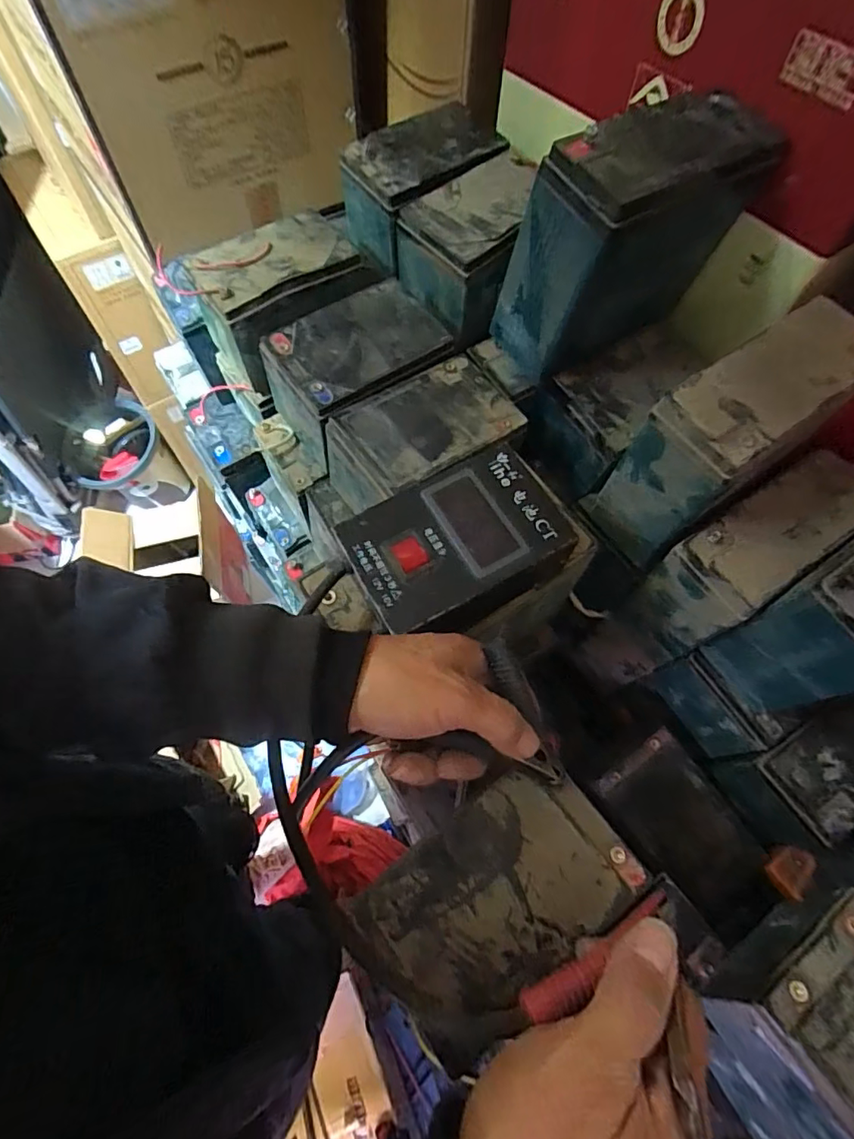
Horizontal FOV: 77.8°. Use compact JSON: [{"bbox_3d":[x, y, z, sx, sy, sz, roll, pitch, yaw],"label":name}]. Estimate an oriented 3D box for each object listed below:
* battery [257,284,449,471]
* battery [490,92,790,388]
[{"bbox_3d":[-0.065,-0.186,0.514,0.155,0.100,0.102,-36,69,-17],"label":"battery"},{"bbox_3d":[0.162,-0.268,0.441,0.174,0.166,0.090,-29,67,-14],"label":"battery"}]

